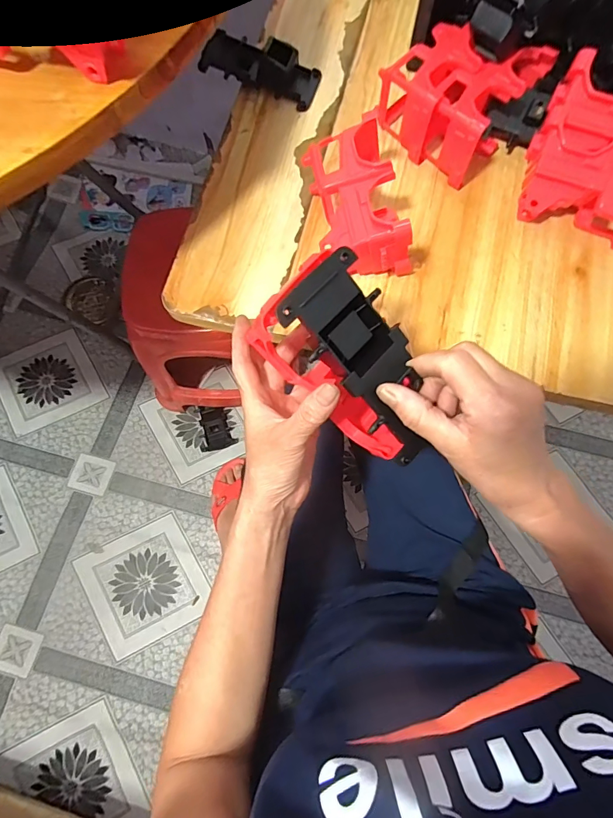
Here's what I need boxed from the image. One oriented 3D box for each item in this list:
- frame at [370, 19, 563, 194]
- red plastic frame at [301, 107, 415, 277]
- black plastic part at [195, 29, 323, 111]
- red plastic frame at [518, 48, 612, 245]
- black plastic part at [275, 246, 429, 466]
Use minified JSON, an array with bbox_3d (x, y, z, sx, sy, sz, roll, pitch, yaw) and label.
[{"bbox_3d":[0.173,-0.364,0.484,0.137,0.081,0.147,40,77,11],"label":"frame"},{"bbox_3d":[0.055,-0.211,0.440,0.090,0.080,0.131,-8,73,-2],"label":"red plastic frame"},{"bbox_3d":[-0.056,-0.439,0.526,0.140,0.040,0.068,15,74,4],"label":"black plastic part"},{"bbox_3d":[0.308,-0.253,0.432,0.152,0.116,0.109,27,75,8],"label":"red plastic frame"},{"bbox_3d":[0.044,-0.031,0.287,0.068,0.019,0.147,-36,102,-10],"label":"black plastic part"}]

